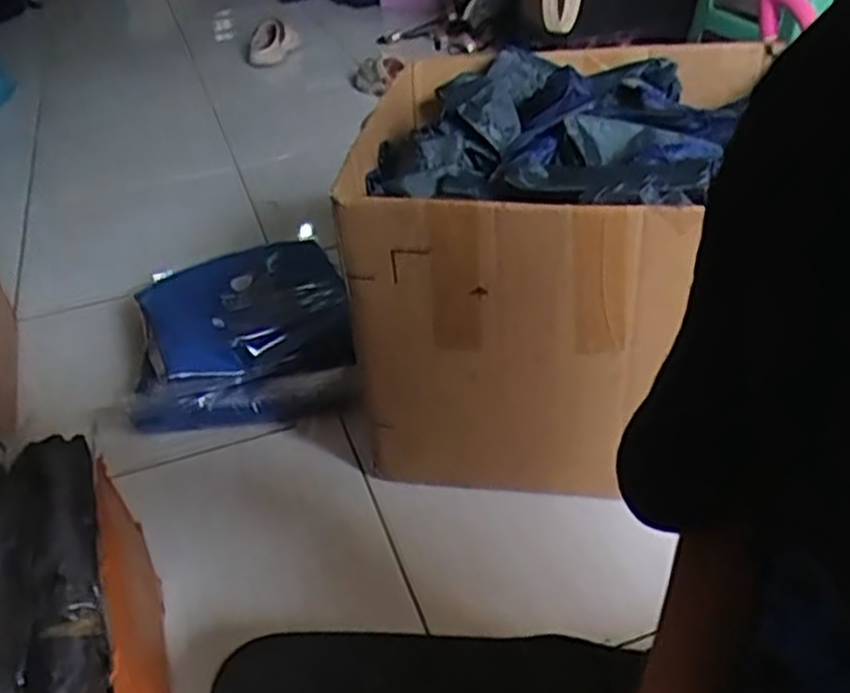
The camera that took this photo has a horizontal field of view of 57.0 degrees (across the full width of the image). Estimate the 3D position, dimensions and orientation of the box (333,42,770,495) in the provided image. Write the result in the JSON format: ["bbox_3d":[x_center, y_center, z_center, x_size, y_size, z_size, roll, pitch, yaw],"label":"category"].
[{"bbox_3d":[0.143,-0.102,0.859,0.384,0.326,0.394,5,38,12],"label":"box"}]

